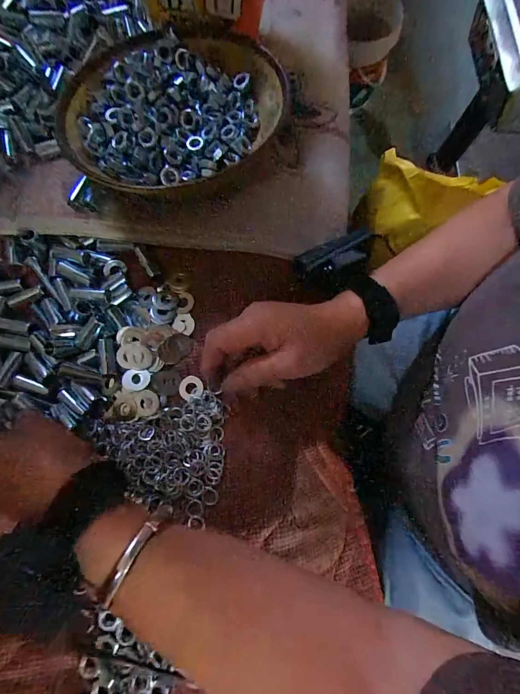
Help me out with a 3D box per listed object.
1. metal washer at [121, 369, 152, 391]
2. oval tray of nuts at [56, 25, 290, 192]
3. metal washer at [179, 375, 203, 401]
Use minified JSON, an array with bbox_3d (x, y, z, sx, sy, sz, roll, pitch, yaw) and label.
[{"bbox_3d":[-0.108,0.028,0.294,0.023,0.004,0.018,1,77,-1],"label":"metal washer"},{"bbox_3d":[-0.079,-0.212,0.318,0.197,0.054,0.153,-25,79,-6],"label":"oval tray of nuts"},{"bbox_3d":[-0.061,0.036,0.299,0.021,0.004,0.021,0,77,-1],"label":"metal washer"}]

